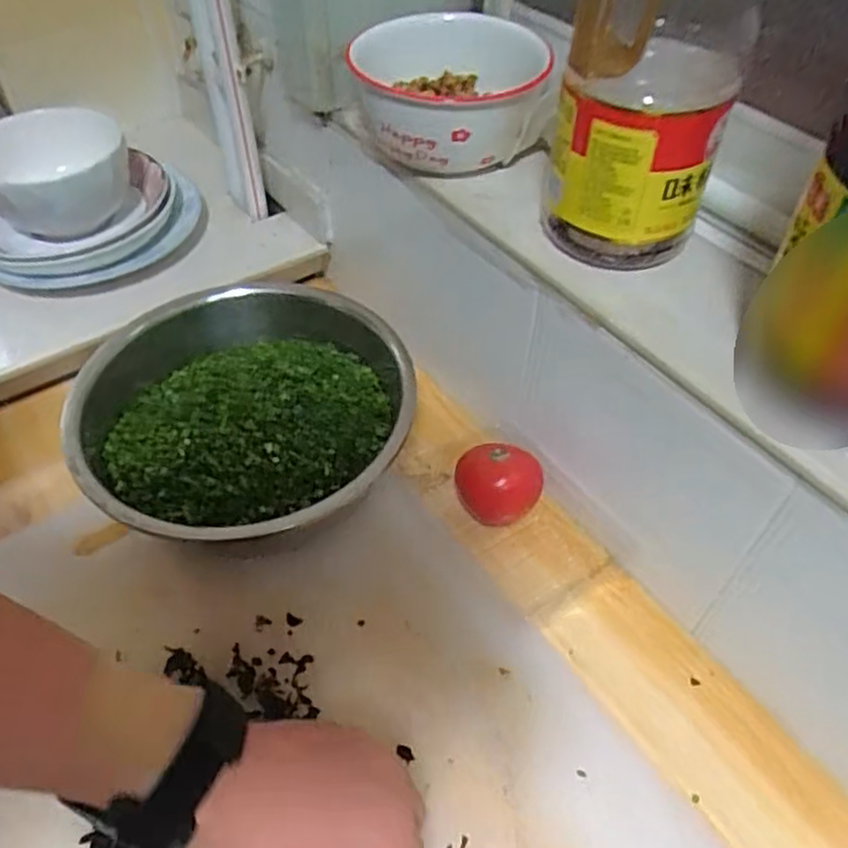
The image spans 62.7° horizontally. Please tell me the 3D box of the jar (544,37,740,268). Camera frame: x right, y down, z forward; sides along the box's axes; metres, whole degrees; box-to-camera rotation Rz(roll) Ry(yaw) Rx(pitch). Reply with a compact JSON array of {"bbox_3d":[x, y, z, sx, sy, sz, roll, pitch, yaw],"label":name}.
[{"bbox_3d":[0.122,-0.161,0.417,0.095,0.126,0.080,15,51,12],"label":"jar"}]

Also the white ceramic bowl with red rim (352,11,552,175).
[{"bbox_3d":[0.017,-0.247,0.522,0.138,0.081,0.144,1,49,-1],"label":"white ceramic bowl with red rim"}]

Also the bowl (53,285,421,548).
[{"bbox_3d":[-0.146,-0.001,0.551,0.257,0.088,0.240,1,49,-1],"label":"bowl"}]

